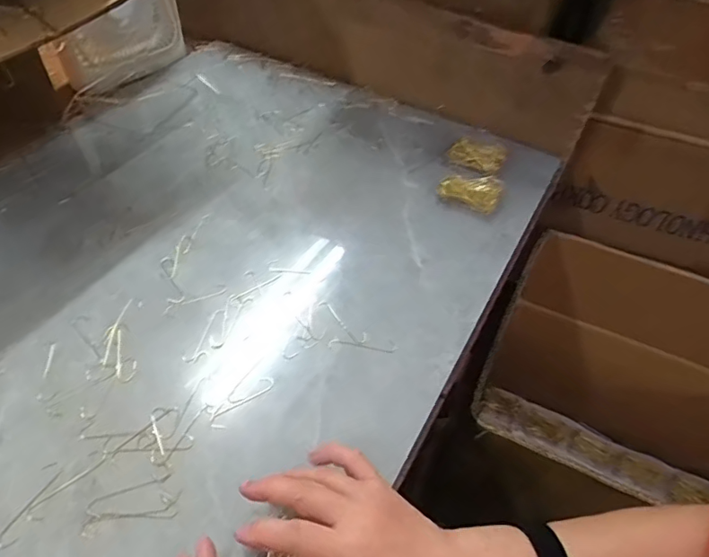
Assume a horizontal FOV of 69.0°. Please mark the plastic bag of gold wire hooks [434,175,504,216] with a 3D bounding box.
[{"bbox_3d":[0.140,-0.108,0.624,0.072,0.022,0.044,21,51,14],"label":"plastic bag of gold wire hooks"}]

